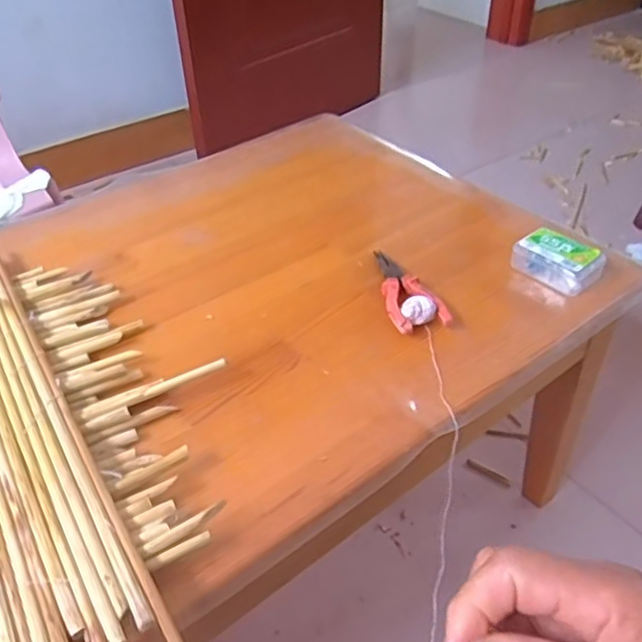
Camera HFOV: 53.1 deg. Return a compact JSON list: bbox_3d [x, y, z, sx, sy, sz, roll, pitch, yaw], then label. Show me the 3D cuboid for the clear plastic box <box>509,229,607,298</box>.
[{"bbox_3d":[0.268,-0.070,0.728,0.092,0.038,0.059,32,51,33],"label":"clear plastic box"}]

